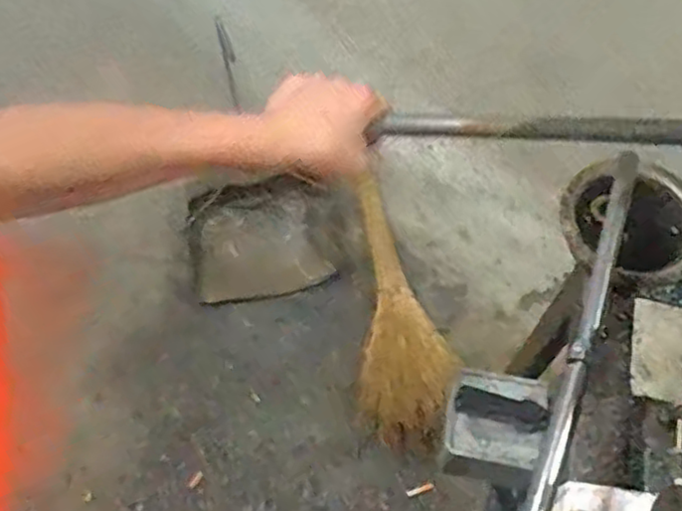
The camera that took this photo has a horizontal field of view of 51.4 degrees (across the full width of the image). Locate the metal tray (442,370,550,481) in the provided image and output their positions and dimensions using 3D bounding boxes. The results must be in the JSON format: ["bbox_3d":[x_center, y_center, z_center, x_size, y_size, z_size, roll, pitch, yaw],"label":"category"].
[{"bbox_3d":[0.151,0.166,0.686,0.091,0.048,0.092,10,63,5],"label":"metal tray"}]

